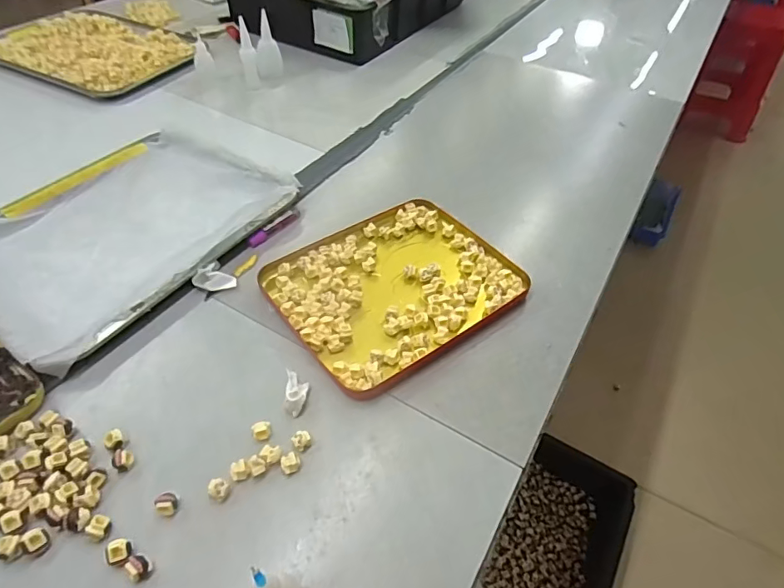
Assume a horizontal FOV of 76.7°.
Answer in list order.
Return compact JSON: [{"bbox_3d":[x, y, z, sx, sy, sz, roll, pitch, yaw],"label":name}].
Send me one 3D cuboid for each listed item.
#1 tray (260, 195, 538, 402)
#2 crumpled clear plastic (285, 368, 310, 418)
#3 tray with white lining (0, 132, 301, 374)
[{"bbox_3d":[0.002,-0.013,0.548,0.244,0.020,0.200,-28,54,-25],"label":"tray"},{"bbox_3d":[-0.086,0.088,0.443,0.019,0.018,0.038,2,47,-1],"label":"crumpled clear plastic"},{"bbox_3d":[-0.311,-0.082,0.575,0.261,0.026,0.349,24,50,18],"label":"tray with white lining"}]

